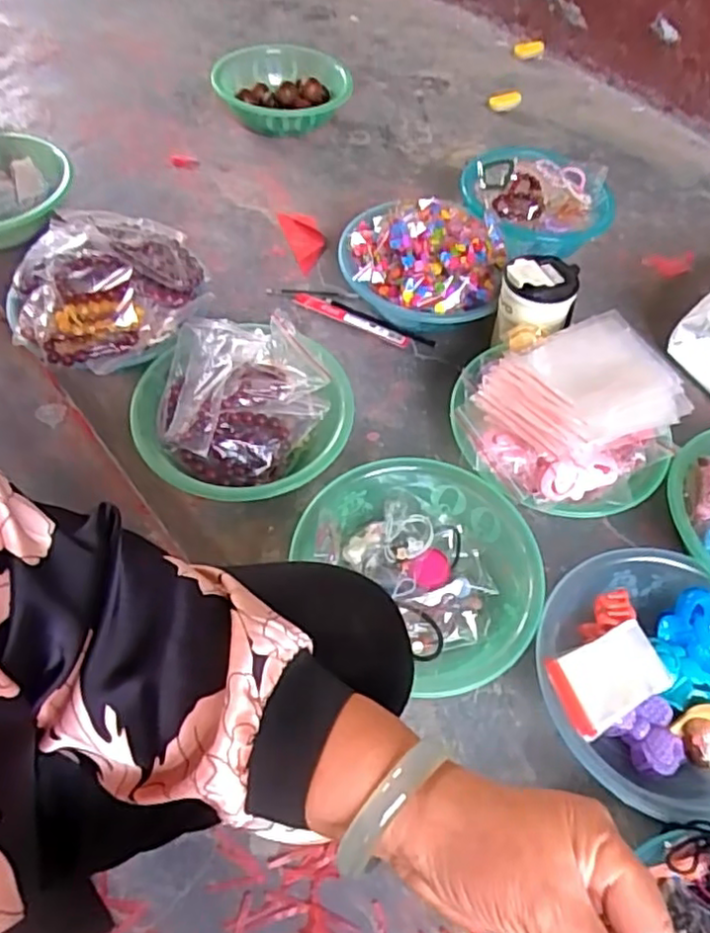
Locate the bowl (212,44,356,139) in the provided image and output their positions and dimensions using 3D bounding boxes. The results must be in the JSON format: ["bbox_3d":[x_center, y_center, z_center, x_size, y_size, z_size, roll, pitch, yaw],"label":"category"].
[{"bbox_3d":[-0.131,-0.675,1.167,0.230,0.077,0.219,2,55,-3],"label":"bowl"}]

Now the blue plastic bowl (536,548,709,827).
[{"bbox_3d":[0.283,0.201,0.609,0.226,0.072,0.233,2,57,-3],"label":"blue plastic bowl"}]

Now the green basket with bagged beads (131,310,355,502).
[{"bbox_3d":[-0.125,-0.063,0.736,0.239,0.086,0.234,-3,56,-6],"label":"green basket with bagged beads"}]

